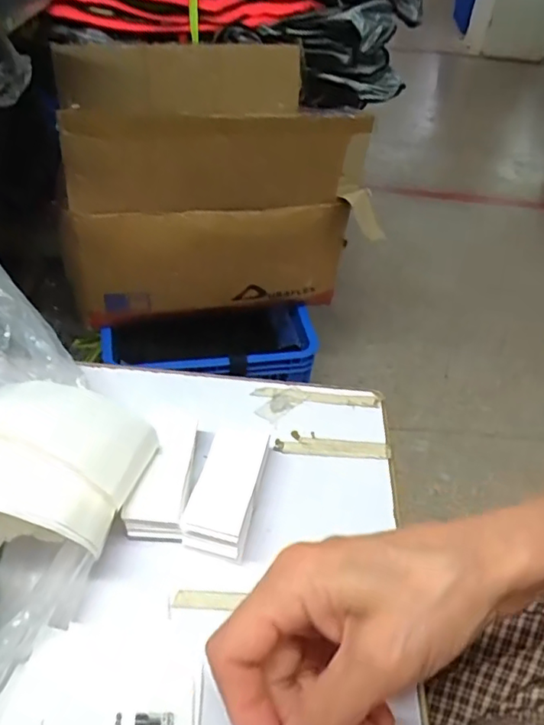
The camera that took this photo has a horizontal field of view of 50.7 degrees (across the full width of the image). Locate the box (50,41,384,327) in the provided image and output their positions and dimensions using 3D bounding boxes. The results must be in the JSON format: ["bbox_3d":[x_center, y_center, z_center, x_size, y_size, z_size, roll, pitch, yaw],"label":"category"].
[{"bbox_3d":[-0.130,-0.370,1.143,0.525,0.366,0.416,-7,45,-13],"label":"box"}]

